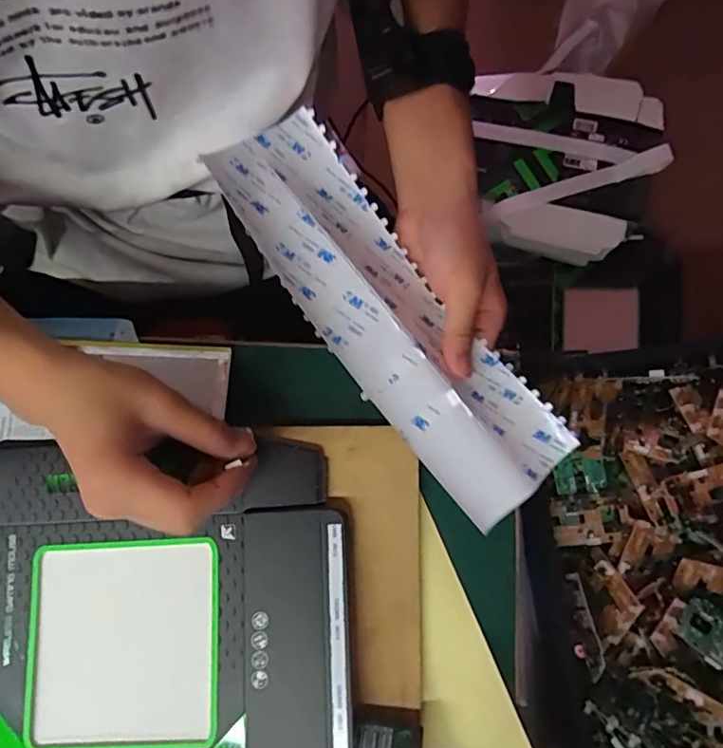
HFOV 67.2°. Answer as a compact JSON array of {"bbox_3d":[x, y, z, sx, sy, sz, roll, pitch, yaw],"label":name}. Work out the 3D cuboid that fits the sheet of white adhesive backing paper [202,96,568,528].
[{"bbox_3d":[0.018,-0.038,0.352,0.088,0.017,0.284,-39,90,-22],"label":"sheet of white adhesive backing paper"}]

